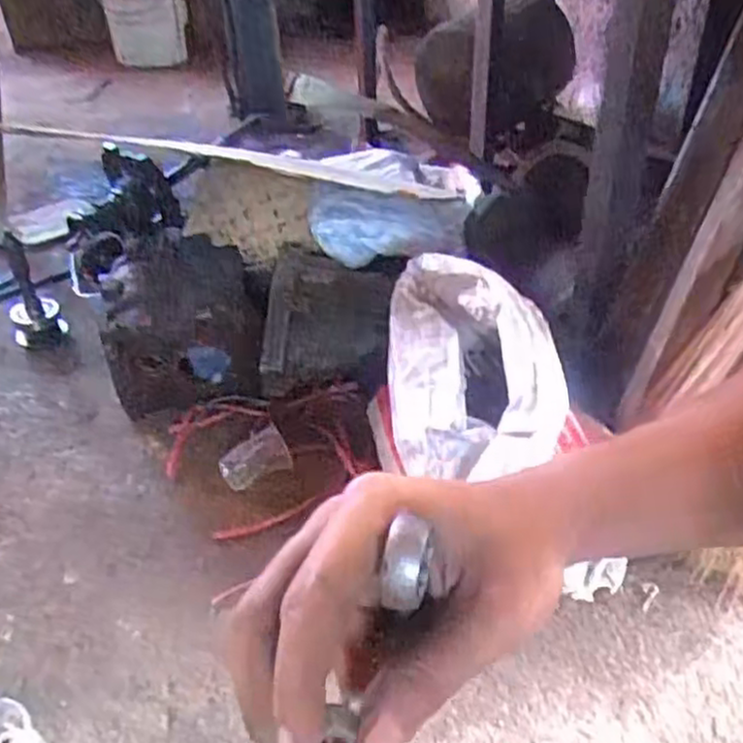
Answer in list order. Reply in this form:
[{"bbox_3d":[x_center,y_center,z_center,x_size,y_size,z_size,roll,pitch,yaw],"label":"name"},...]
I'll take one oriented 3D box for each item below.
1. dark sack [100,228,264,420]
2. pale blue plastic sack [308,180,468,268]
[{"bbox_3d":[-0.278,-0.084,1.128,0.216,0.164,0.231,-6,40,-5],"label":"dark sack"},{"bbox_3d":[0.040,-0.229,1.194,0.272,0.132,0.067,0,33,-29],"label":"pale blue plastic sack"}]

